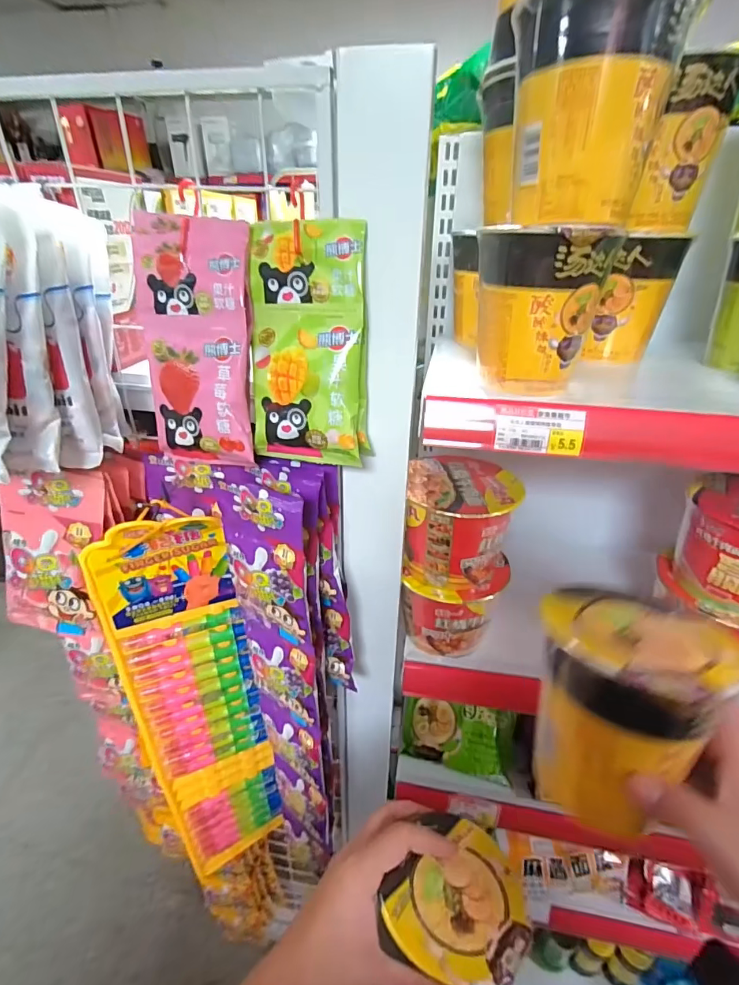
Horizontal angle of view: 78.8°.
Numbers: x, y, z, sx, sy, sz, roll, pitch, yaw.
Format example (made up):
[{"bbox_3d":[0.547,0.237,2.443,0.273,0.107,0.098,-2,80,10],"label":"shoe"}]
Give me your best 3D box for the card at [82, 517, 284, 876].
[{"bbox_3d":[-0.177,0.250,0.491,0.114,0.515,0.028,-11,32,-18],"label":"card"}]

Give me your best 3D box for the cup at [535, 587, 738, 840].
[{"bbox_3d":[0.158,0.128,0.287,0.096,0.122,0.096,0,30,0],"label":"cup"}]

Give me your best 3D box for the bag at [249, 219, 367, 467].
[{"bbox_3d":[-0.048,-0.108,0.341,0.087,0.170,0.019,6,15,15],"label":"bag"}]

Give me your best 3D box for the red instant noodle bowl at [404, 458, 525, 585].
[{"bbox_3d":[0.099,0.033,0.498,0.112,0.101,0.119,0,30,0],"label":"red instant noodle bowl"}]

